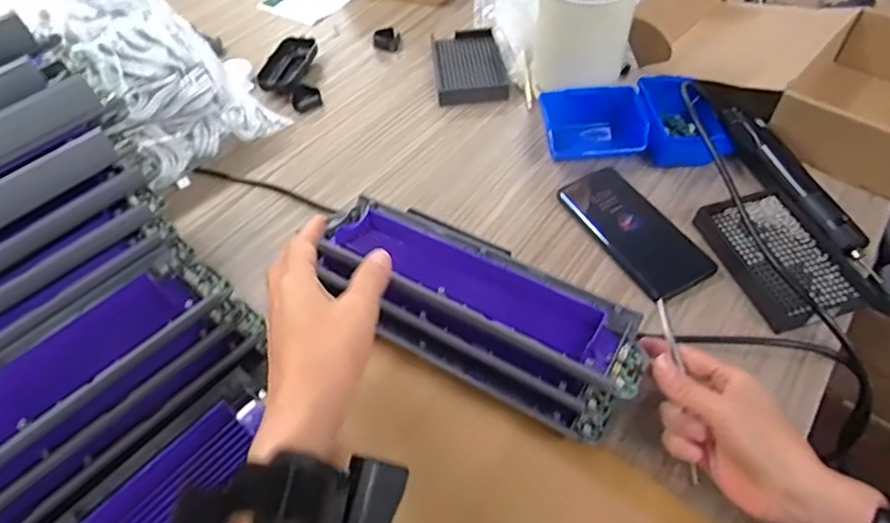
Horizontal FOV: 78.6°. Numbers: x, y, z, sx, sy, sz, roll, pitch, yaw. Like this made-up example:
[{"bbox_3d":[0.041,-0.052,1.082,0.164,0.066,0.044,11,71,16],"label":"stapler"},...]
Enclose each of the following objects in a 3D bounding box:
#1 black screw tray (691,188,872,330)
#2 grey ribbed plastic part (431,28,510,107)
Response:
[{"bbox_3d":[0.308,-0.005,0.502,0.091,0.029,0.135,-13,53,-6],"label":"black screw tray"},{"bbox_3d":[0.028,-0.258,0.704,0.086,0.025,0.141,-8,52,-3],"label":"grey ribbed plastic part"}]

